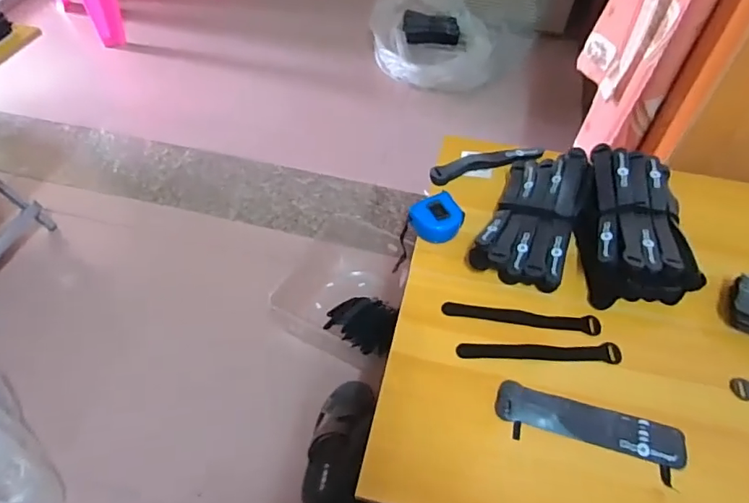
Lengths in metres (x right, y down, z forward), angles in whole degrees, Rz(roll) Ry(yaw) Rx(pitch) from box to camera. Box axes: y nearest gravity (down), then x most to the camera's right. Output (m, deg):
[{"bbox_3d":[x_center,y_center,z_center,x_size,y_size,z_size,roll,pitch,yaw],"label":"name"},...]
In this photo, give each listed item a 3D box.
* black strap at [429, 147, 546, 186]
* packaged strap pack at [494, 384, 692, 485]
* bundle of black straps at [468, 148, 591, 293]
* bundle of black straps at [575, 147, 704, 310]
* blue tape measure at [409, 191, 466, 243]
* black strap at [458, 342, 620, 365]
[{"bbox_3d":[0.184,-0.142,0.813,0.193,0.027,0.034,-12,53,-9],"label":"black strap"},{"bbox_3d":[0.238,0.199,0.566,0.200,0.015,0.062,14,54,10],"label":"packaged strap pack"},{"bbox_3d":[0.225,-0.058,0.704,0.116,0.092,0.203,21,55,15],"label":"bundle of black straps"},{"bbox_3d":[0.346,-0.035,0.690,0.132,0.084,0.210,2,52,1],"label":"bundle of black straps"},{"bbox_3d":[0.091,-0.048,0.730,0.071,0.033,0.065,-28,57,-20],"label":"blue tape measure"},{"bbox_3d":[0.202,0.124,0.626,0.197,0.011,0.022,1,52,0],"label":"black strap"}]

